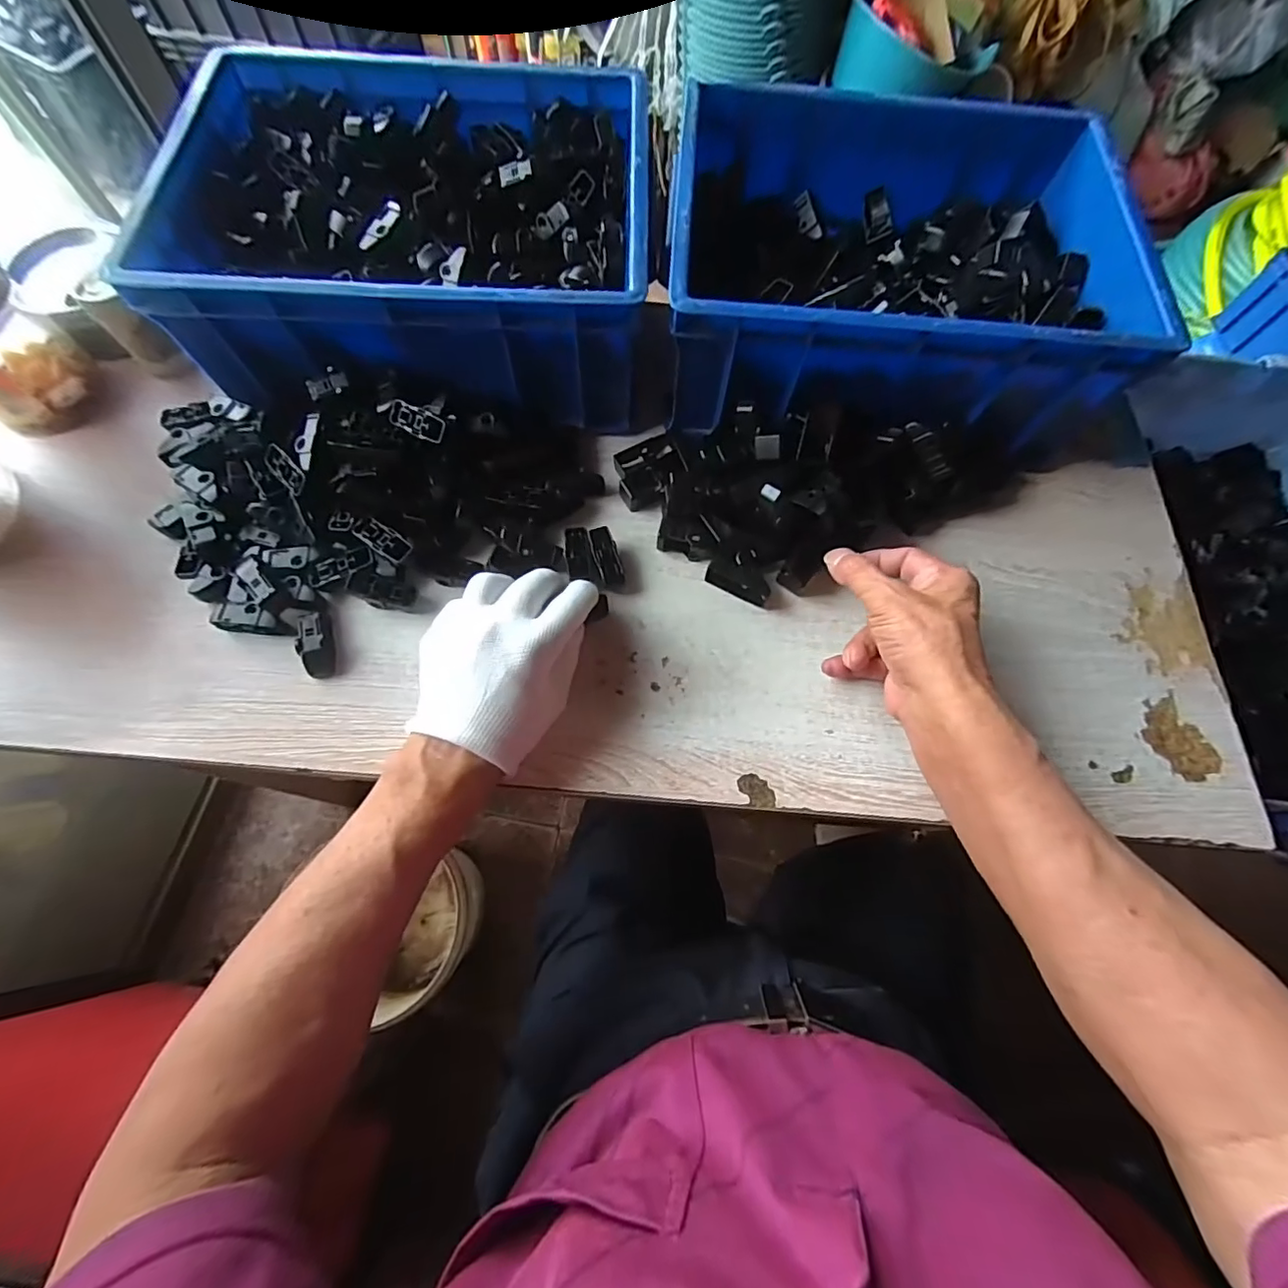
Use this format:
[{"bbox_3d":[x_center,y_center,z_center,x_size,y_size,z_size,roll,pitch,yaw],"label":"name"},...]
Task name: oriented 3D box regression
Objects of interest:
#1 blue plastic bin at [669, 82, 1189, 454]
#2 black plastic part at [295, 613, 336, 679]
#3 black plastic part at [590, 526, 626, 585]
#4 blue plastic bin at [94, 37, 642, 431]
[{"bbox_3d":[0.190,-0.298,0.450,0.330,0.111,0.251,4,69,-1],"label":"blue plastic bin"},{"bbox_3d":[-0.228,-0.001,0.389,0.018,0.019,0.047,-9,70,-6],"label":"black plastic part"},{"bbox_3d":[-0.028,-0.065,0.422,0.016,0.020,0.045,-18,71,-10],"label":"black plastic part"},{"bbox_3d":[-0.170,-0.311,0.445,0.342,0.114,0.265,1,69,-3],"label":"blue plastic bin"}]

